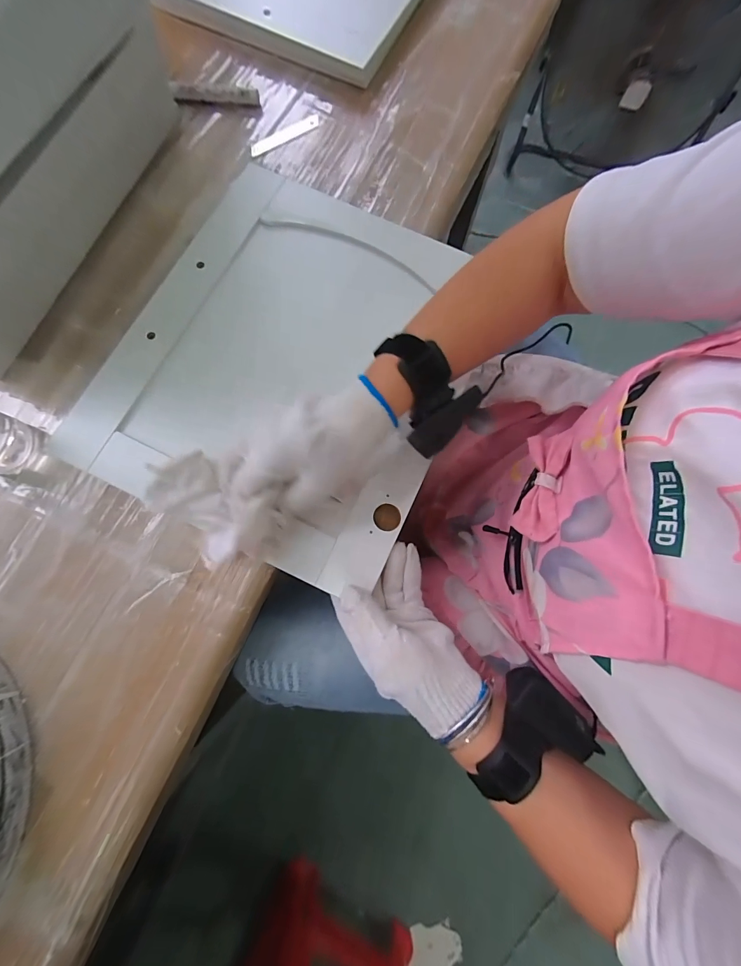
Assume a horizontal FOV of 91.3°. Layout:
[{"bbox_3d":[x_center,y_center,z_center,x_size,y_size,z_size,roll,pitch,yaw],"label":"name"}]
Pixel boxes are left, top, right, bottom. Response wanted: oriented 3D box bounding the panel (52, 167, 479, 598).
[{"bbox_3d":[-0.080,-0.131,0.376,0.327,0.031,0.387,21,77,5],"label":"panel"}]

